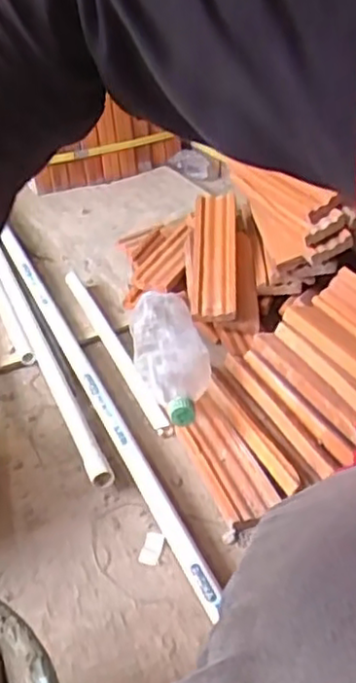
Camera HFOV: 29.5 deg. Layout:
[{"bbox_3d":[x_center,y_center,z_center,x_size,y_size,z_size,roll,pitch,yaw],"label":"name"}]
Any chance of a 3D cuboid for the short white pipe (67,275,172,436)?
[{"bbox_3d":[-0.087,0.003,0.933,0.020,0.026,0.358,-16,40,-21],"label":"short white pipe"}]

